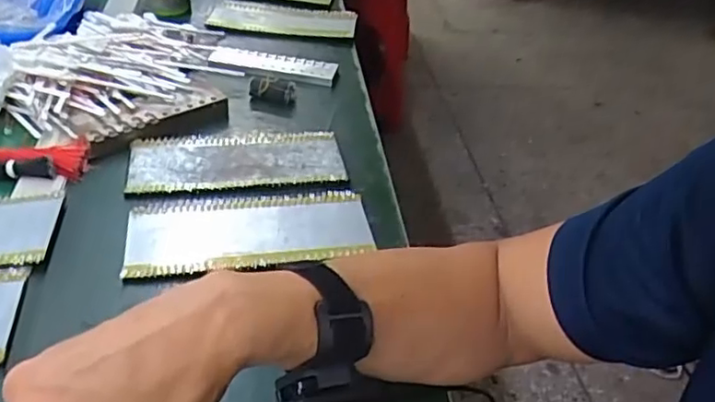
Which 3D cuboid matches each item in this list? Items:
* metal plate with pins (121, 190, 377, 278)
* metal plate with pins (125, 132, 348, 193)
[{"bbox_3d":[-0.089,0.023,0.529,0.199,0.007,0.086,-3,39,-12],"label":"metal plate with pins"},{"bbox_3d":[-0.116,-0.042,0.606,0.198,0.005,0.089,-2,39,-11],"label":"metal plate with pins"}]

